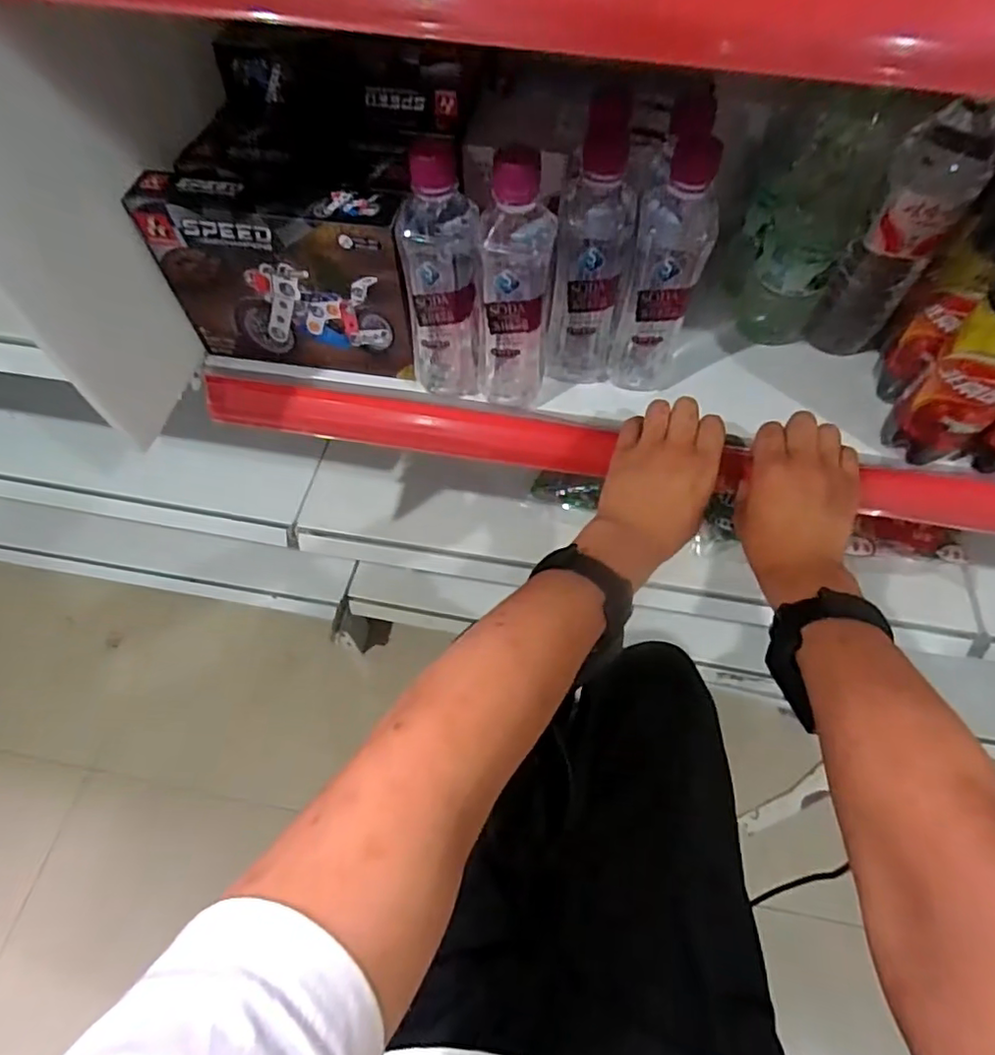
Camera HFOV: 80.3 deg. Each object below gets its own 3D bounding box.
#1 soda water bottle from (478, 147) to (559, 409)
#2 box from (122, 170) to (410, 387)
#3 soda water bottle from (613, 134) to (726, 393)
[{"bbox_3d":[0.015,-0.171,0.457,0.053,0.174,0.047,7,60,5],"label":"soda water bottle"},{"bbox_3d":[-0.165,-0.201,0.476,0.200,0.146,0.047,10,60,6],"label":"box"},{"bbox_3d":[0.128,-0.188,0.459,0.053,0.174,0.055,9,60,5],"label":"soda water bottle"}]

